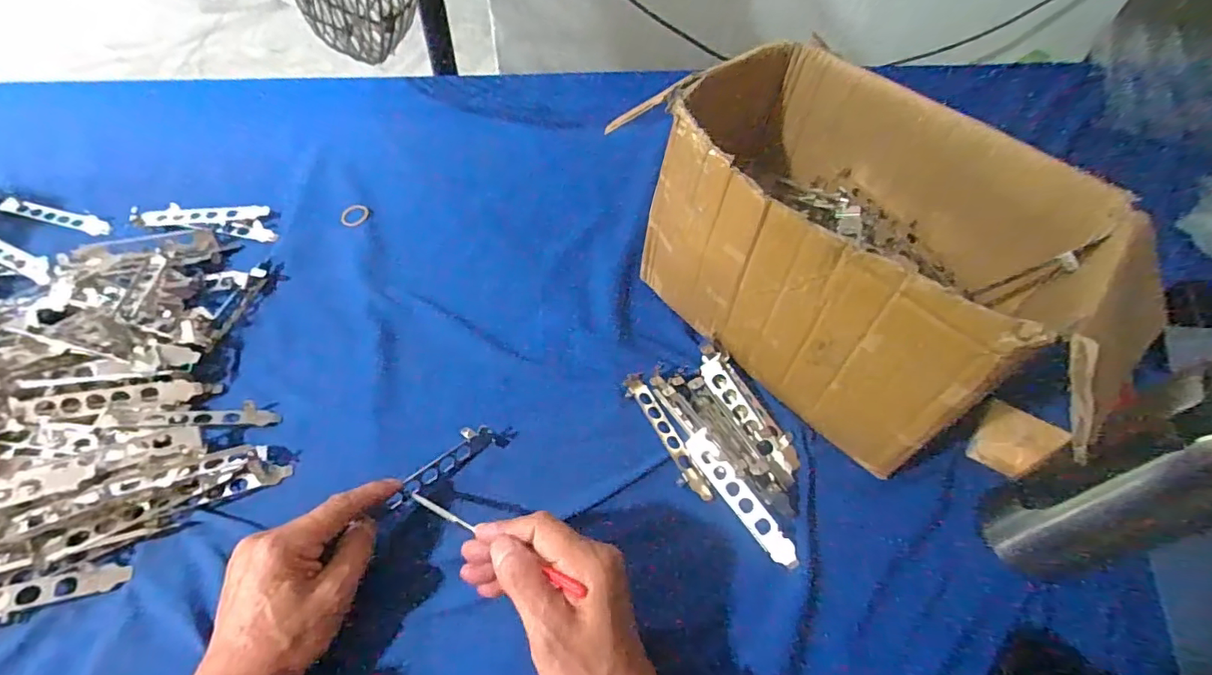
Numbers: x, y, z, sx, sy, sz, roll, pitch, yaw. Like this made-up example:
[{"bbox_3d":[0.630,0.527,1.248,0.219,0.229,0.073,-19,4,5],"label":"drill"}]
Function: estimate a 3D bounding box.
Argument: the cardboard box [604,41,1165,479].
[{"bbox_3d":[0.214,-0.058,0.455,0.217,0.199,0.328,-35,63,-26],"label":"cardboard box"}]

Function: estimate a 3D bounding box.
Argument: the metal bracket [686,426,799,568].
[{"bbox_3d":[0.104,0.122,0.419,0.020,0.012,0.118,-27,60,-22],"label":"metal bracket"}]

